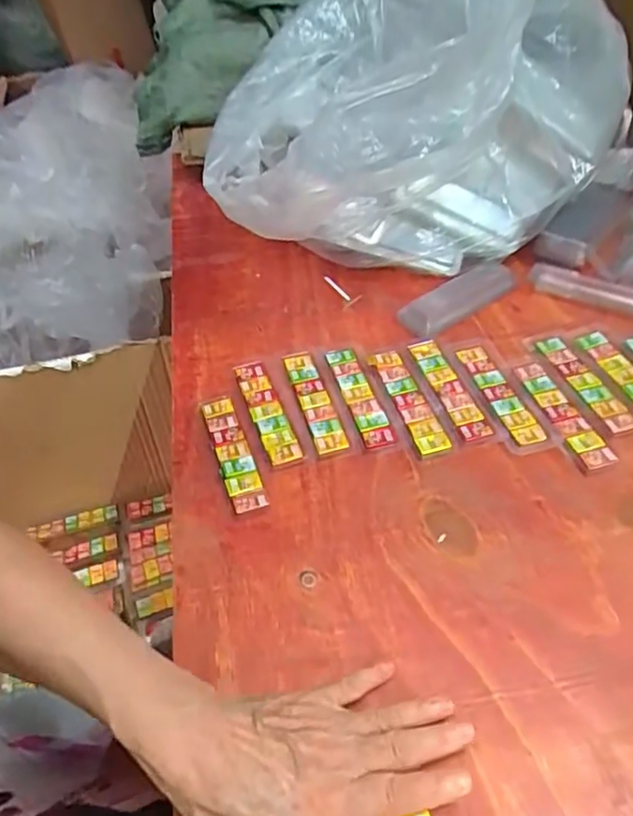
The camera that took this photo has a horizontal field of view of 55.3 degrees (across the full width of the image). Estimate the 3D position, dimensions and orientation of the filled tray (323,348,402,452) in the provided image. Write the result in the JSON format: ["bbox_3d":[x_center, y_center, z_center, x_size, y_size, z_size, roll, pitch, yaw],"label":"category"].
[{"bbox_3d":[0.036,-0.011,0.513,0.029,0.004,0.126,-13,46,-8],"label":"filled tray"}]

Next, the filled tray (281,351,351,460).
[{"bbox_3d":[-0.002,-0.007,0.511,0.029,0.005,0.121,-13,46,-8],"label":"filled tray"}]

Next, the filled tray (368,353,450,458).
[{"bbox_3d":[0.077,-0.007,0.506,0.029,0.007,0.120,-14,46,-10],"label":"filled tray"}]

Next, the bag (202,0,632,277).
[{"bbox_3d":[0.081,-0.299,0.594,0.405,0.295,0.263,-22,48,-17],"label":"bag"}]

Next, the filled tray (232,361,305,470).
[{"bbox_3d":[-0.042,0.001,0.505,0.027,0.004,0.119,-17,46,-12],"label":"filled tray"}]

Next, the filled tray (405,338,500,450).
[{"bbox_3d":[0.111,-0.017,0.516,0.036,0.005,0.132,-13,46,-8],"label":"filled tray"}]

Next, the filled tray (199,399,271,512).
[{"bbox_3d":[-0.066,0.035,0.477,0.025,0.008,0.116,-16,46,-11],"label":"filled tray"}]

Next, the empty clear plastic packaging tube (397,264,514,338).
[{"bbox_3d":[0.140,-0.110,0.599,0.133,0.020,0.039,-30,51,-23],"label":"empty clear plastic packaging tube"}]

